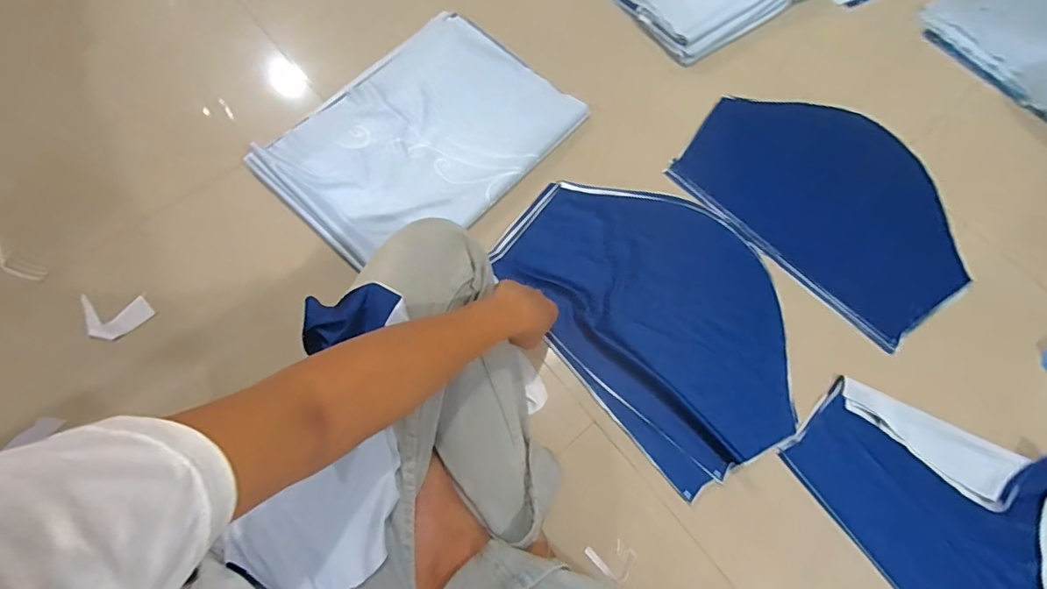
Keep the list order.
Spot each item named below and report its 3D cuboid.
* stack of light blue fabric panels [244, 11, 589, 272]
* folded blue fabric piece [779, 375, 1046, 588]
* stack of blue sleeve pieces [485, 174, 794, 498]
[{"bbox_3d":[-0.147,-0.241,0.744,0.309,0.024,0.411,41,74,12],"label":"stack of light blue fabric panels"},{"bbox_3d":[0.521,0.263,0.565,0.247,0.030,0.399,-35,75,-13],"label":"folded blue fabric piece"},{"bbox_3d":[0.178,0.005,0.662,0.294,0.028,0.408,-37,75,-13],"label":"stack of blue sleeve pieces"}]

